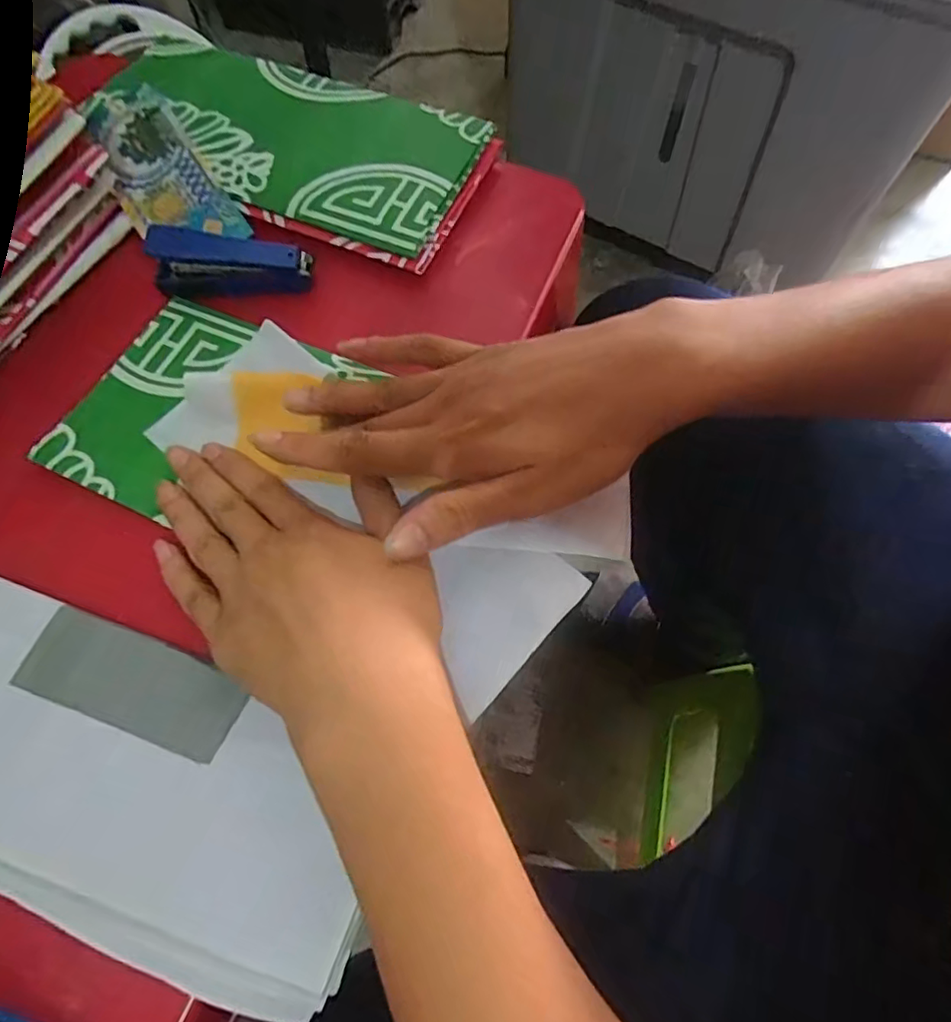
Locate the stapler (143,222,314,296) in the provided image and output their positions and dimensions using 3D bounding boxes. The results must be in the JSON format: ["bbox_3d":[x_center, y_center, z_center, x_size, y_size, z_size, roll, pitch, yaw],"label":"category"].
[{"bbox_3d":[-0.148,-0.152,0.363,0.092,0.038,0.021,-4,65,-2],"label":"stapler"}]

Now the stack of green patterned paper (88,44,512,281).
[{"bbox_3d":[-0.127,-0.253,0.395,0.260,0.018,0.124,23,74,8],"label":"stack of green patterned paper"}]

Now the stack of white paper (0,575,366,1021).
[{"bbox_3d":[-0.155,0.110,0.251,0.237,0.009,0.103,20,67,9],"label":"stack of white paper"}]

